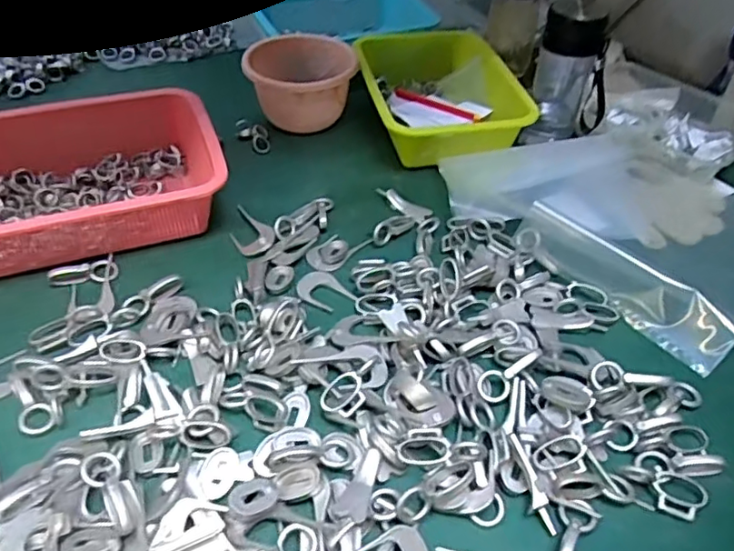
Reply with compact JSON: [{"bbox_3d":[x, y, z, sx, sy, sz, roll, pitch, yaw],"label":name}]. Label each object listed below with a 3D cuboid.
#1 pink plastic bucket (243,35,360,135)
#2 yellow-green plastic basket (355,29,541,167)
[{"bbox_3d":[-0.088,-0.257,0.815,0.145,0.080,0.126,2,45,-1],"label":"pink plastic bucket"},{"bbox_3d":[0.093,-0.256,0.840,0.198,0.065,0.249,-6,46,-10],"label":"yellow-green plastic basket"}]

